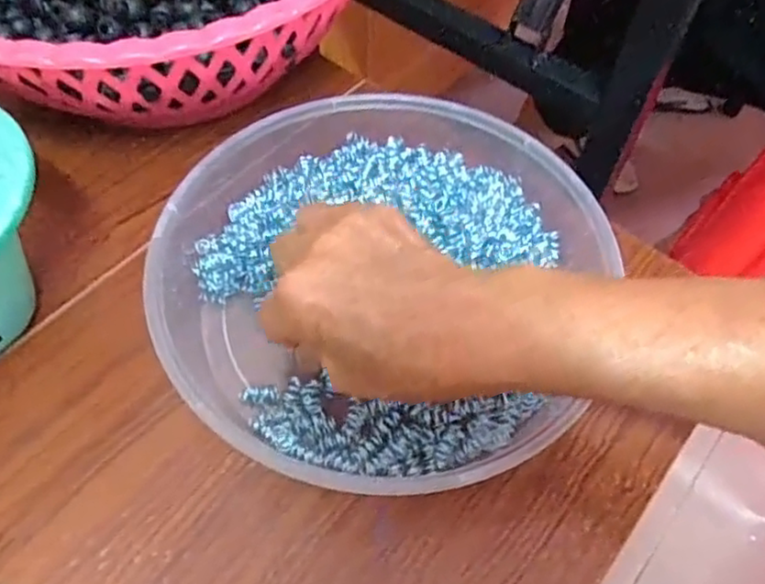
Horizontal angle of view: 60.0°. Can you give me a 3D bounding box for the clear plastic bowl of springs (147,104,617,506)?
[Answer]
[{"bbox_3d":[-0.003,-0.012,0.340,0.220,0.048,0.224,1,60,-2],"label":"clear plastic bowl of springs"}]

